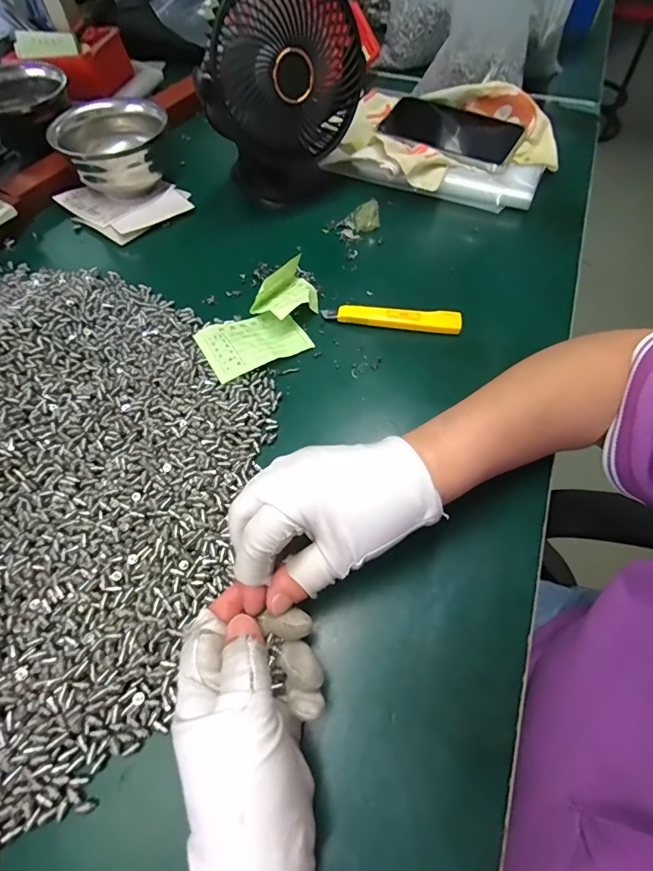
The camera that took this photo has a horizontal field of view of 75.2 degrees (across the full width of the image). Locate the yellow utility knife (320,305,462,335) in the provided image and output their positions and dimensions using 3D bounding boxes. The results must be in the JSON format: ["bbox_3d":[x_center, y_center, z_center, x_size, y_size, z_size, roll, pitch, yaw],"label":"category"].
[{"bbox_3d":[0.061,-0.109,0.397,0.126,0.015,0.017,7,60,4],"label":"yellow utility knife"}]

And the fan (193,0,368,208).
[{"bbox_3d":[-0.039,-0.329,0.431,0.153,0.175,0.073,-2,60,-1],"label":"fan"}]

